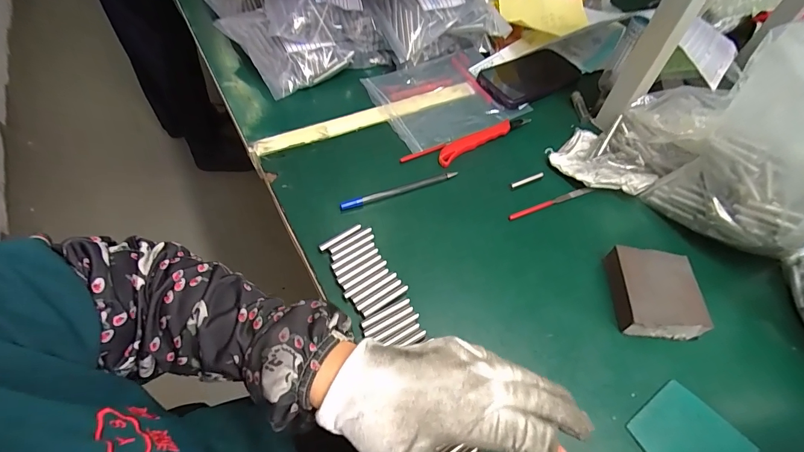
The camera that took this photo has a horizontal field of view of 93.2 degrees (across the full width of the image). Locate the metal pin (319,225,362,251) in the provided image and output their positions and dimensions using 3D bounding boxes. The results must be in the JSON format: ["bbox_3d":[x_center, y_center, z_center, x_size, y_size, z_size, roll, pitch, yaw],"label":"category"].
[{"bbox_3d":[-0.060,0.011,0.374,0.046,0.004,0.006,-31,61,-26],"label":"metal pin"}]

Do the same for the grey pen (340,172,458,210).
[{"bbox_3d":[-0.001,-0.041,0.420,0.138,0.010,0.008,-19,57,-19],"label":"grey pen"}]

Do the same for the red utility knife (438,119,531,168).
[{"bbox_3d":[0.107,-0.116,0.487,0.155,0.010,0.022,-30,61,-25],"label":"red utility knife"}]

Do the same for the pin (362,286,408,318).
[{"bbox_3d":[-0.014,0.065,0.337,0.048,0.004,0.007,-28,60,-24],"label":"pin"}]

